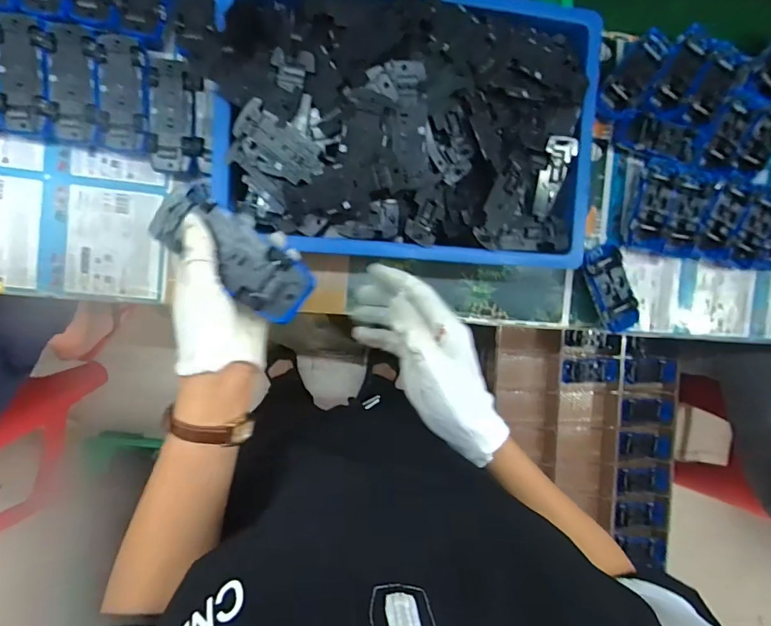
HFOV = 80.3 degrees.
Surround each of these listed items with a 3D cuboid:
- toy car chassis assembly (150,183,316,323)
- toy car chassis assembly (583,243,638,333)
[{"bbox_3d":[-0.116,-0.046,0.353,0.128,0.015,0.051,39,86,-2],"label":"toy car chassis assembly"},{"bbox_3d":[0.327,-0.035,0.676,0.060,0.036,0.129,-25,96,-8],"label":"toy car chassis assembly"}]

